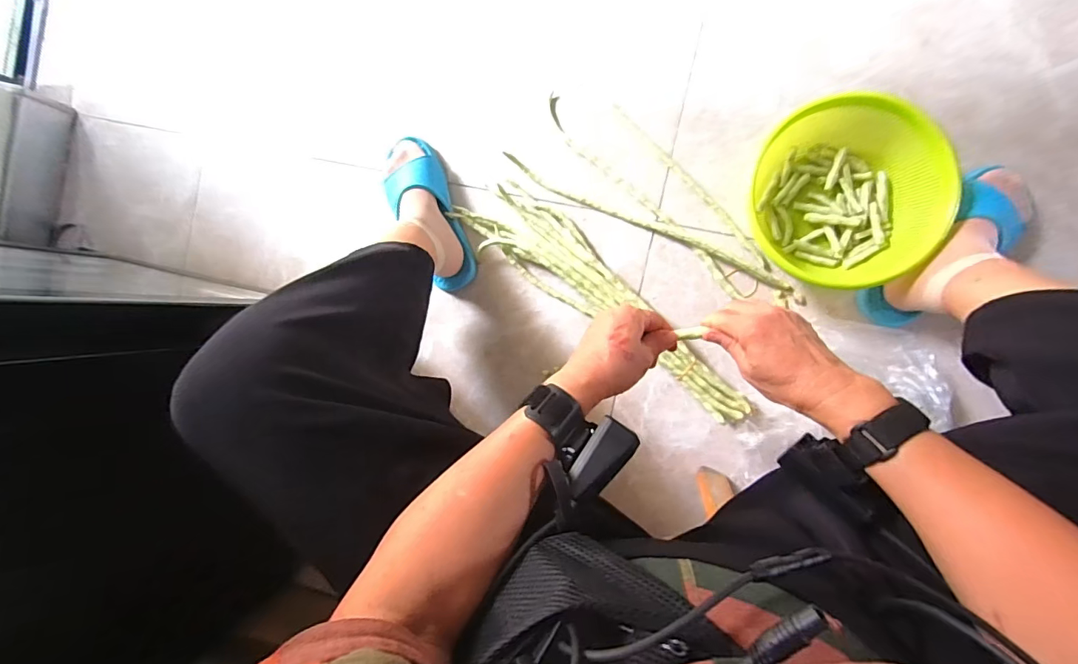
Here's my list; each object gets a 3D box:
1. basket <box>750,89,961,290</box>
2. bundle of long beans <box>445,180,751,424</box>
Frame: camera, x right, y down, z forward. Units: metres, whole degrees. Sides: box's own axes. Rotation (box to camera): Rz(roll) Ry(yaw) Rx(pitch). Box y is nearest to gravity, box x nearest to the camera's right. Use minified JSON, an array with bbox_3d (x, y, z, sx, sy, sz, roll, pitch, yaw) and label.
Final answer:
[{"bbox_3d":[0.405,-0.181,0.601,0.214,0.090,0.226,0,91,9],"label":"basket"},{"bbox_3d":[0.094,-0.048,0.679,0.503,0.039,0.105,42,96,6],"label":"bundle of long beans"}]

